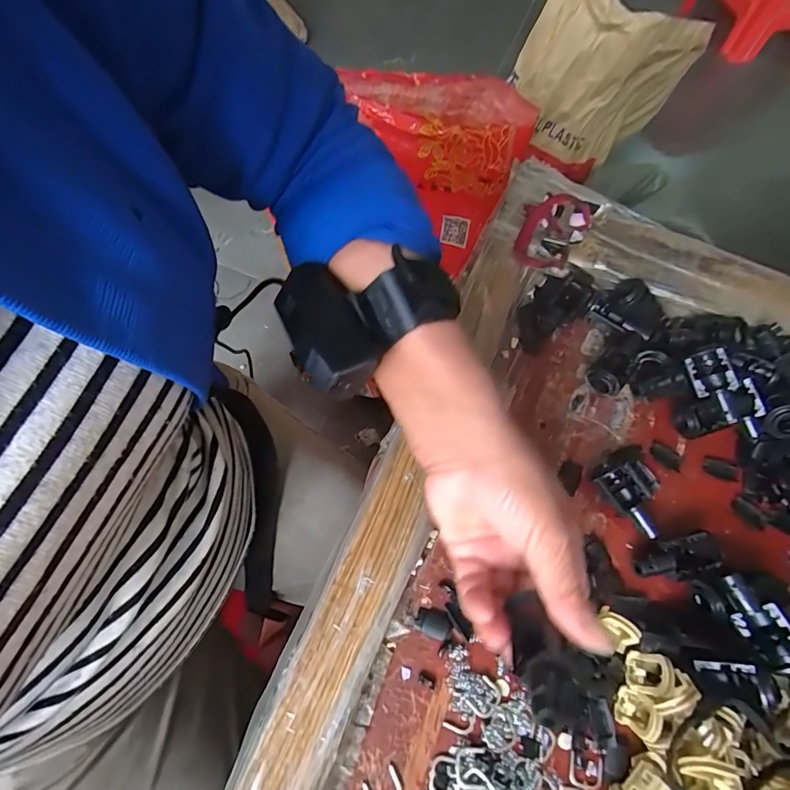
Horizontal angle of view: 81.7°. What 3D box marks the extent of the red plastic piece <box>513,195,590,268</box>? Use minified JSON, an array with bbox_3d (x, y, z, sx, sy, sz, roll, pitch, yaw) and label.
[{"bbox_3d":[0.130,-0.134,0.372,0.055,0.018,0.071,15,67,2],"label":"red plastic piece"}]

